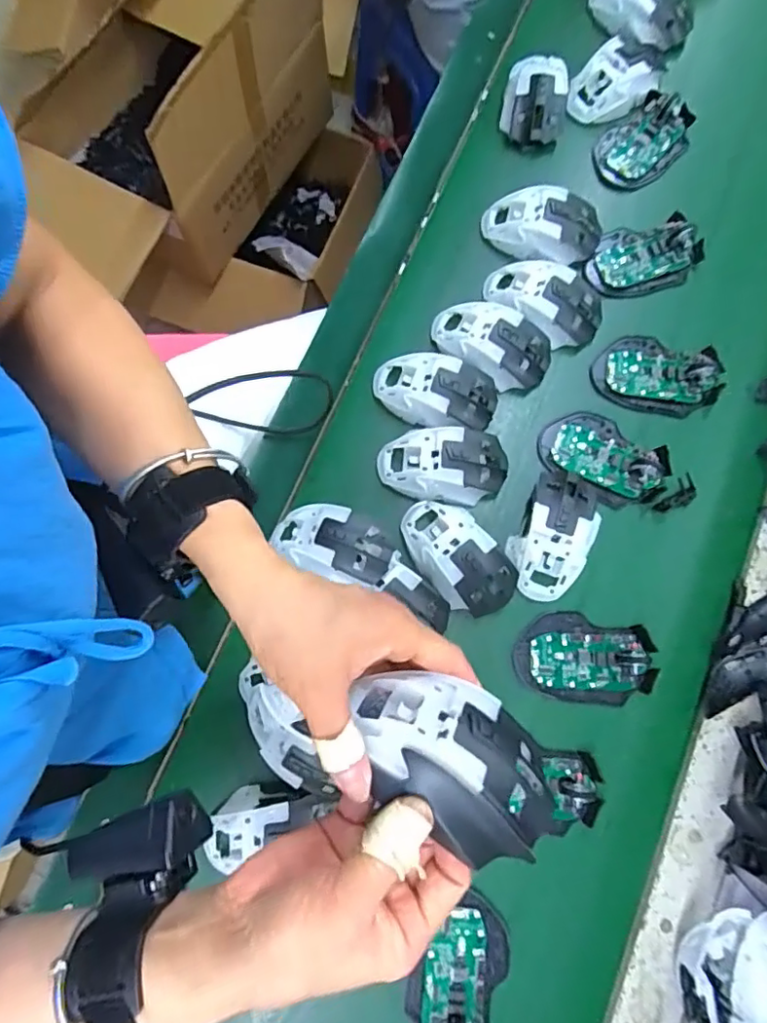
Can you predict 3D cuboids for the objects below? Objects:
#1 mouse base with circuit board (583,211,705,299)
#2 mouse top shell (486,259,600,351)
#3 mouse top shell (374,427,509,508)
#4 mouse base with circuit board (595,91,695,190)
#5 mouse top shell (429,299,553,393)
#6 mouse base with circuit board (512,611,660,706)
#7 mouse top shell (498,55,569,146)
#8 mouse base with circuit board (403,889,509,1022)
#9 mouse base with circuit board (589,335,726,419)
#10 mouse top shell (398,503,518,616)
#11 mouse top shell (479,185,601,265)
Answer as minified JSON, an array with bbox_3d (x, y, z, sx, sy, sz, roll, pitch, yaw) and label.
[{"bbox_3d":[0.260,-0.253,0.577,0.116,0.035,0.066,-11,81,-6],"label":"mouse base with circuit board"},{"bbox_3d":[0.157,-0.207,0.557,0.113,0.031,0.067,35,79,3],"label":"mouse top shell"},{"bbox_3d":[0.054,-0.040,0.525,0.114,0.034,0.066,-1,80,-4],"label":"mouse top shell"},{"bbox_3d":[0.272,-0.387,0.600,0.109,0.023,0.072,-36,84,-9],"label":"mouse base with circuit board"},{"bbox_3d":[0.104,-0.163,0.551,0.114,0.034,0.064,34,79,2],"label":"mouse top shell"},{"bbox_3d":[0.173,0.126,0.492,0.112,0.018,0.072,10,79,-2],"label":"mouse base with circuit board"},{"bbox_3d":[0.160,-0.433,0.608,0.065,0.038,0.096,9,79,-2],"label":"mouse top shell"},{"bbox_3d":[0.058,0.361,0.446,0.068,0.023,0.111,15,79,-1],"label":"mouse base with circuit board"},{"bbox_3d":[0.261,-0.131,0.544,0.114,0.019,0.070,17,79,-1],"label":"mouse base with circuit board"},{"bbox_3d":[0.065,0.039,0.506,0.063,0.033,0.115,-35,84,-9],"label":"mouse top shell"},{"bbox_3d":[0.158,-0.281,0.573,0.112,0.034,0.070,-1,80,-4],"label":"mouse top shell"}]

